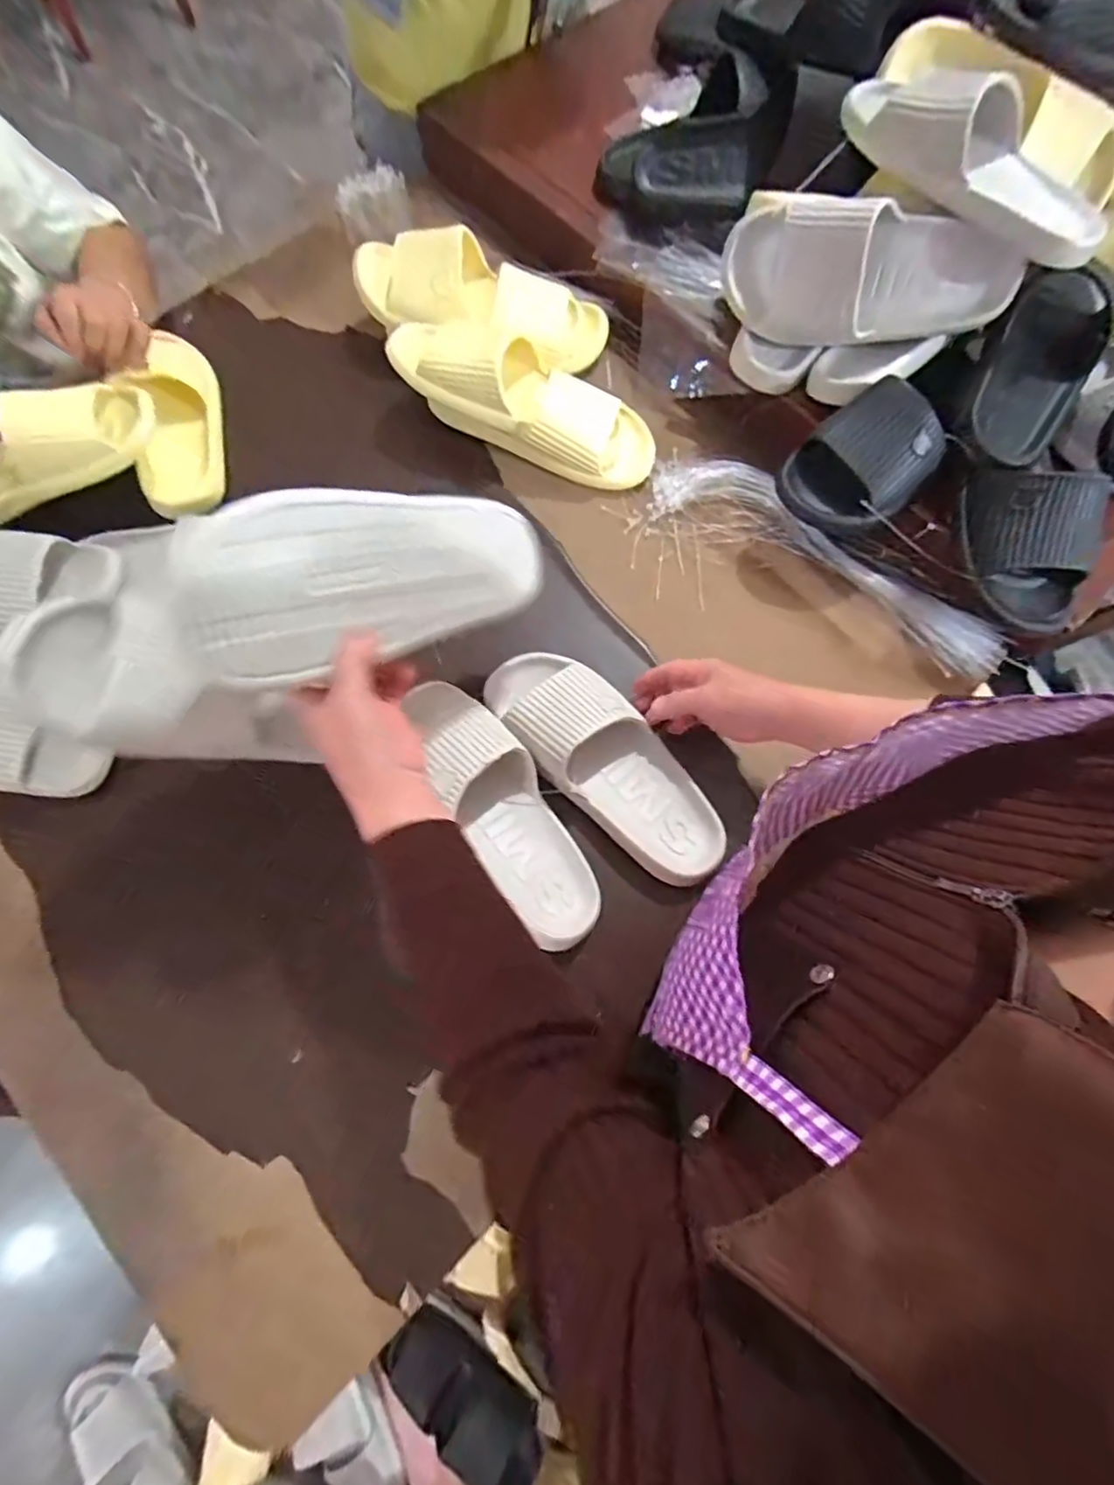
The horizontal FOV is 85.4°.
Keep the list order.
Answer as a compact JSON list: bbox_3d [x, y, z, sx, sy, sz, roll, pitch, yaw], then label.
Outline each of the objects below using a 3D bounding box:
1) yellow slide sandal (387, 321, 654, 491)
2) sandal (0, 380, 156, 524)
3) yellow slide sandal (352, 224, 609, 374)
[{"bbox_3d":[-0.033,-0.370,0.666,0.297,0.083,0.100,20,73,-11],"label":"yellow slide sandal"},{"bbox_3d":[-0.528,-0.287,0.601,0.229,0.085,0.094,-22,75,7],"label":"sandal"},{"bbox_3d":[-0.081,-0.509,0.692,0.285,0.082,0.095,6,72,-18],"label":"yellow slide sandal"}]

